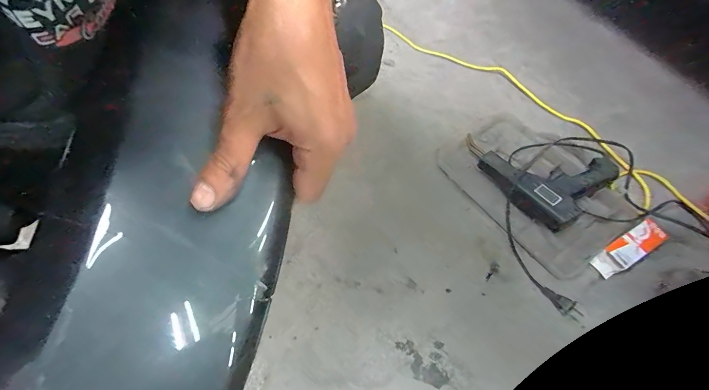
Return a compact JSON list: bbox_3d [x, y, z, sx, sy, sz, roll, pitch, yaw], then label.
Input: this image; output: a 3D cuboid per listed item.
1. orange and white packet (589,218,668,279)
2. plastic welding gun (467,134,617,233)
[{"bbox_3d":[0.433,0.084,0.524,0.127,0.030,0.037,-27,62,-13],"label":"orange and white packet"},{"bbox_3d":[0.318,-0.054,0.590,0.162,0.071,0.210,-37,65,-18],"label":"plastic welding gun"}]

